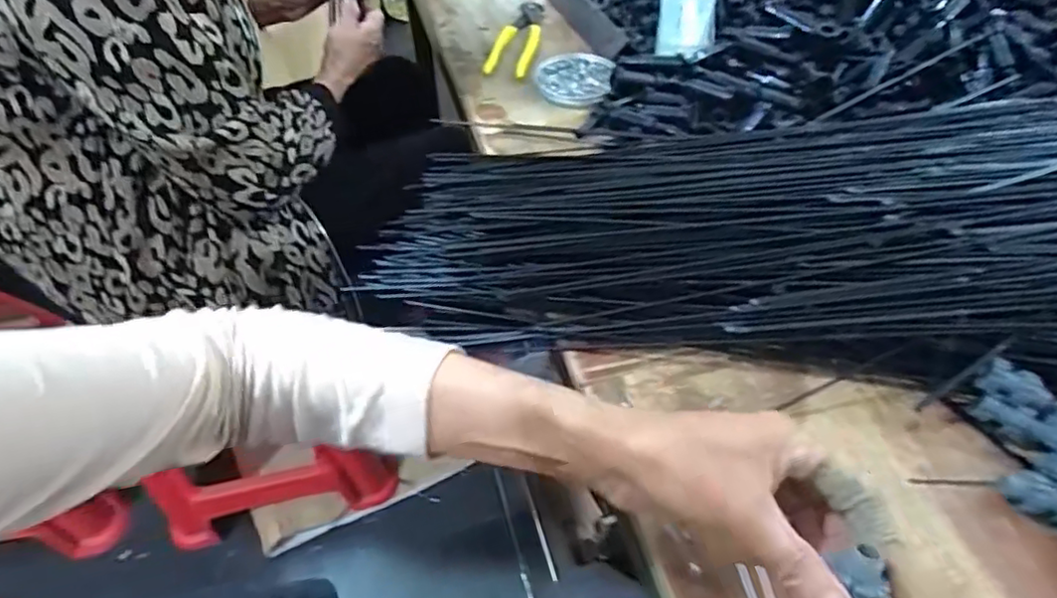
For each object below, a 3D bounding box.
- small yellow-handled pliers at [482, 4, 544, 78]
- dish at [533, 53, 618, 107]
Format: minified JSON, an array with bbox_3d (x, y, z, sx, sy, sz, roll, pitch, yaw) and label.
[{"bbox_3d":[-0.012,-0.317,0.736,0.047,0.009,0.178,12,50,5],"label":"small yellow-handled pliers"},{"bbox_3d":[0.051,-0.246,0.683,0.087,0.017,0.094,2,50,-3],"label":"dish"}]

